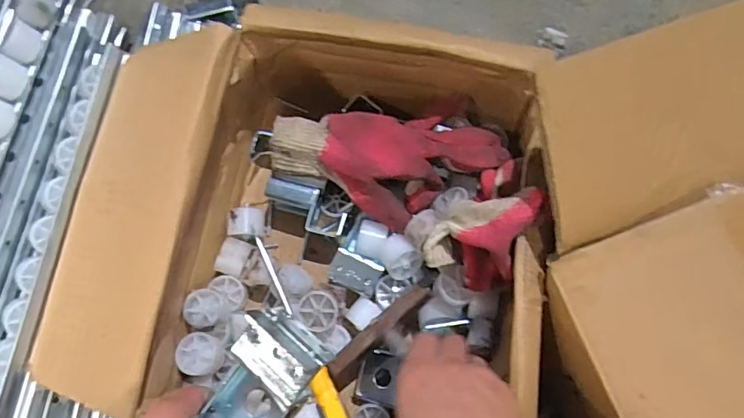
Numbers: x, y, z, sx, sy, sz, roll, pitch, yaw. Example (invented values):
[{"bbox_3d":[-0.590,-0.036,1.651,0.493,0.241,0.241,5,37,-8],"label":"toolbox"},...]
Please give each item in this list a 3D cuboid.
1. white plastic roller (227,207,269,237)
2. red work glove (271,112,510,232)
[{"bbox_3d":[-0.117,0.013,0.485,0.033,0.032,0.029,4,75,1],"label":"white plastic roller"},{"bbox_3d":[0.013,-0.039,0.448,0.204,0.033,0.100,6,75,2],"label":"red work glove"}]

